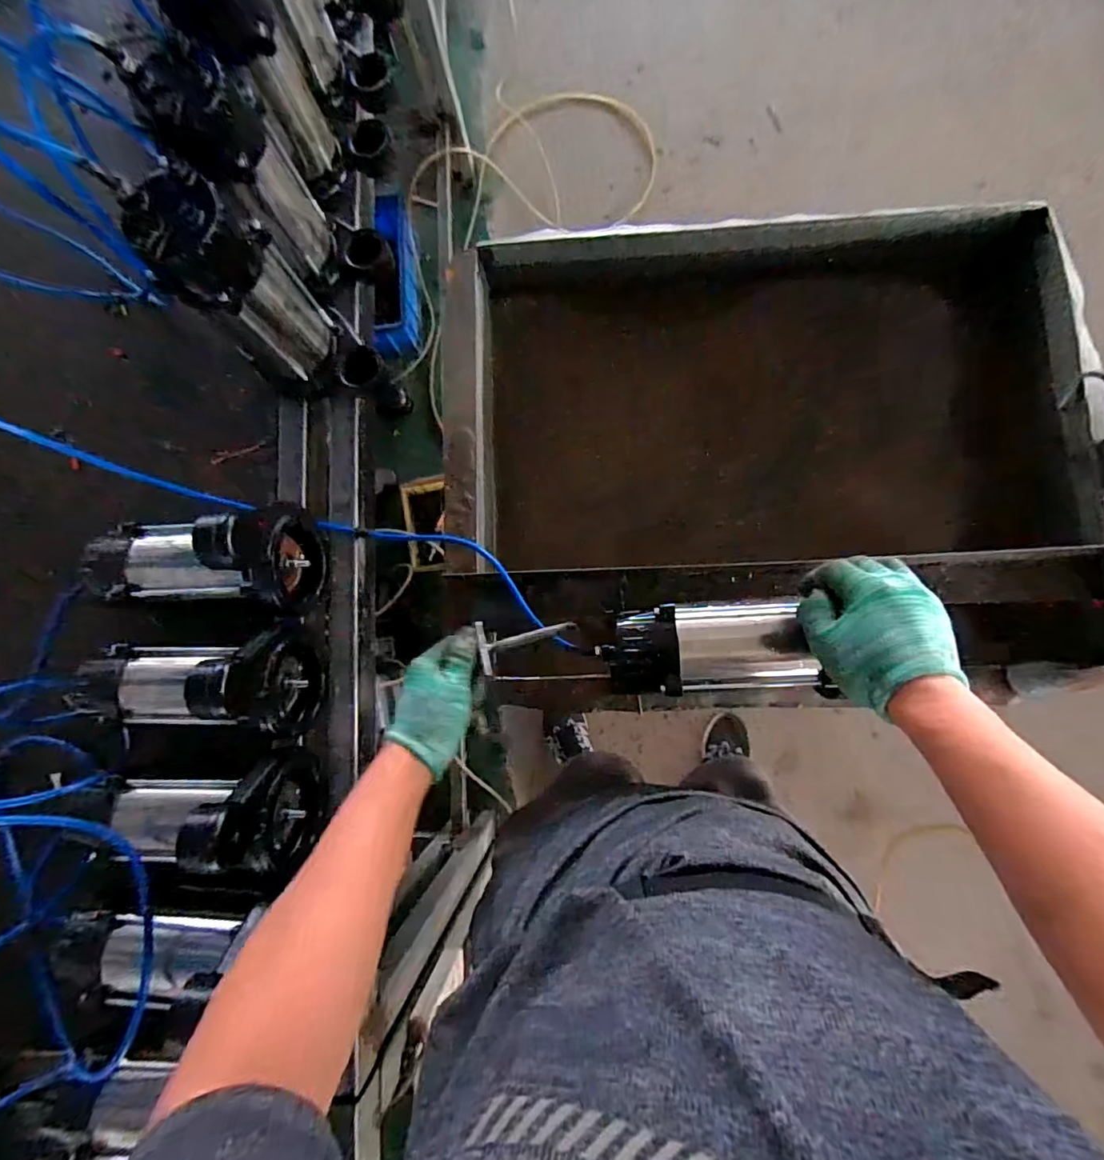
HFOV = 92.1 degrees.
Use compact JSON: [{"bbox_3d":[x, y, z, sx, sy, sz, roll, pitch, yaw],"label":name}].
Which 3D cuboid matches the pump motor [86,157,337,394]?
[{"bbox_3d":[-0.315,-0.294,0.550,0.095,0.222,0.099,-1,83,4],"label":"pump motor"}]

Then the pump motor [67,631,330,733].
[{"bbox_3d":[-0.397,0.117,0.555,0.247,0.157,0.106,-5,83,4],"label":"pump motor"}]

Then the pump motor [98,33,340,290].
[{"bbox_3d":[-0.320,-0.414,0.566,0.088,0.216,0.115,4,83,5],"label":"pump motor"}]

